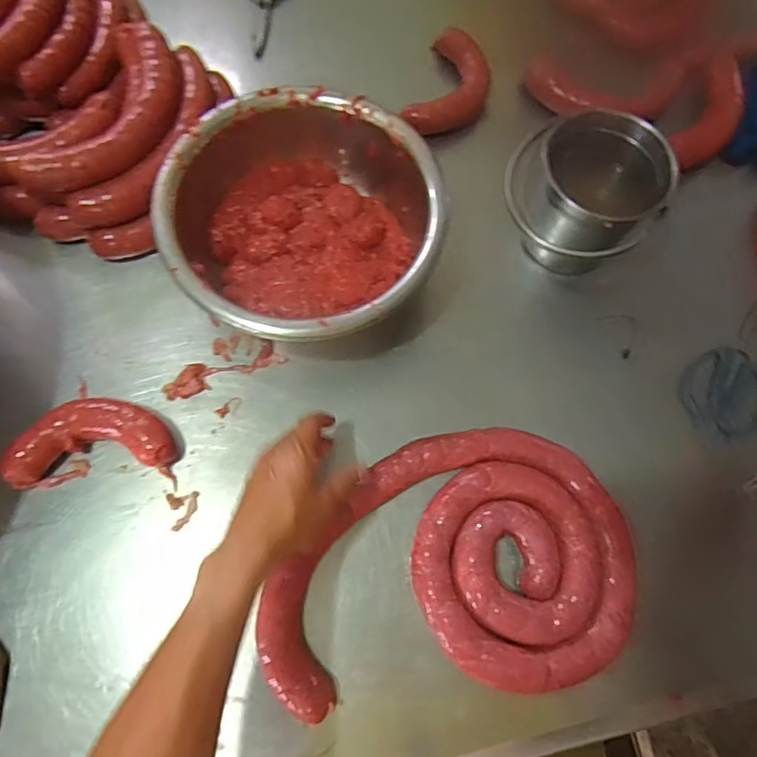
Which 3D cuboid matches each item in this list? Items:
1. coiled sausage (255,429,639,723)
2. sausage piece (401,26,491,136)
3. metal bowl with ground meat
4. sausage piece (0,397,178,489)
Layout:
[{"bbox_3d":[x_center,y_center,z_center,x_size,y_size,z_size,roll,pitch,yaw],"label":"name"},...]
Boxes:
[{"bbox_3d":[0.068,0.172,0.526,0.351,0.037,0.231,-6,74,-3],"label":"coiled sausage"},{"bbox_3d":[0.099,-0.386,0.715,0.095,0.030,0.171,20,75,5],"label":"sausage piece"},{"bbox_3d":[-0.083,-0.168,0.599,0.291,0.098,0.275,0,74,-1],"label":"metal bowl with ground meat"},{"bbox_3d":[-0.295,0.061,0.557,0.169,0.037,0.077,-7,71,-5],"label":"sausage piece"}]

